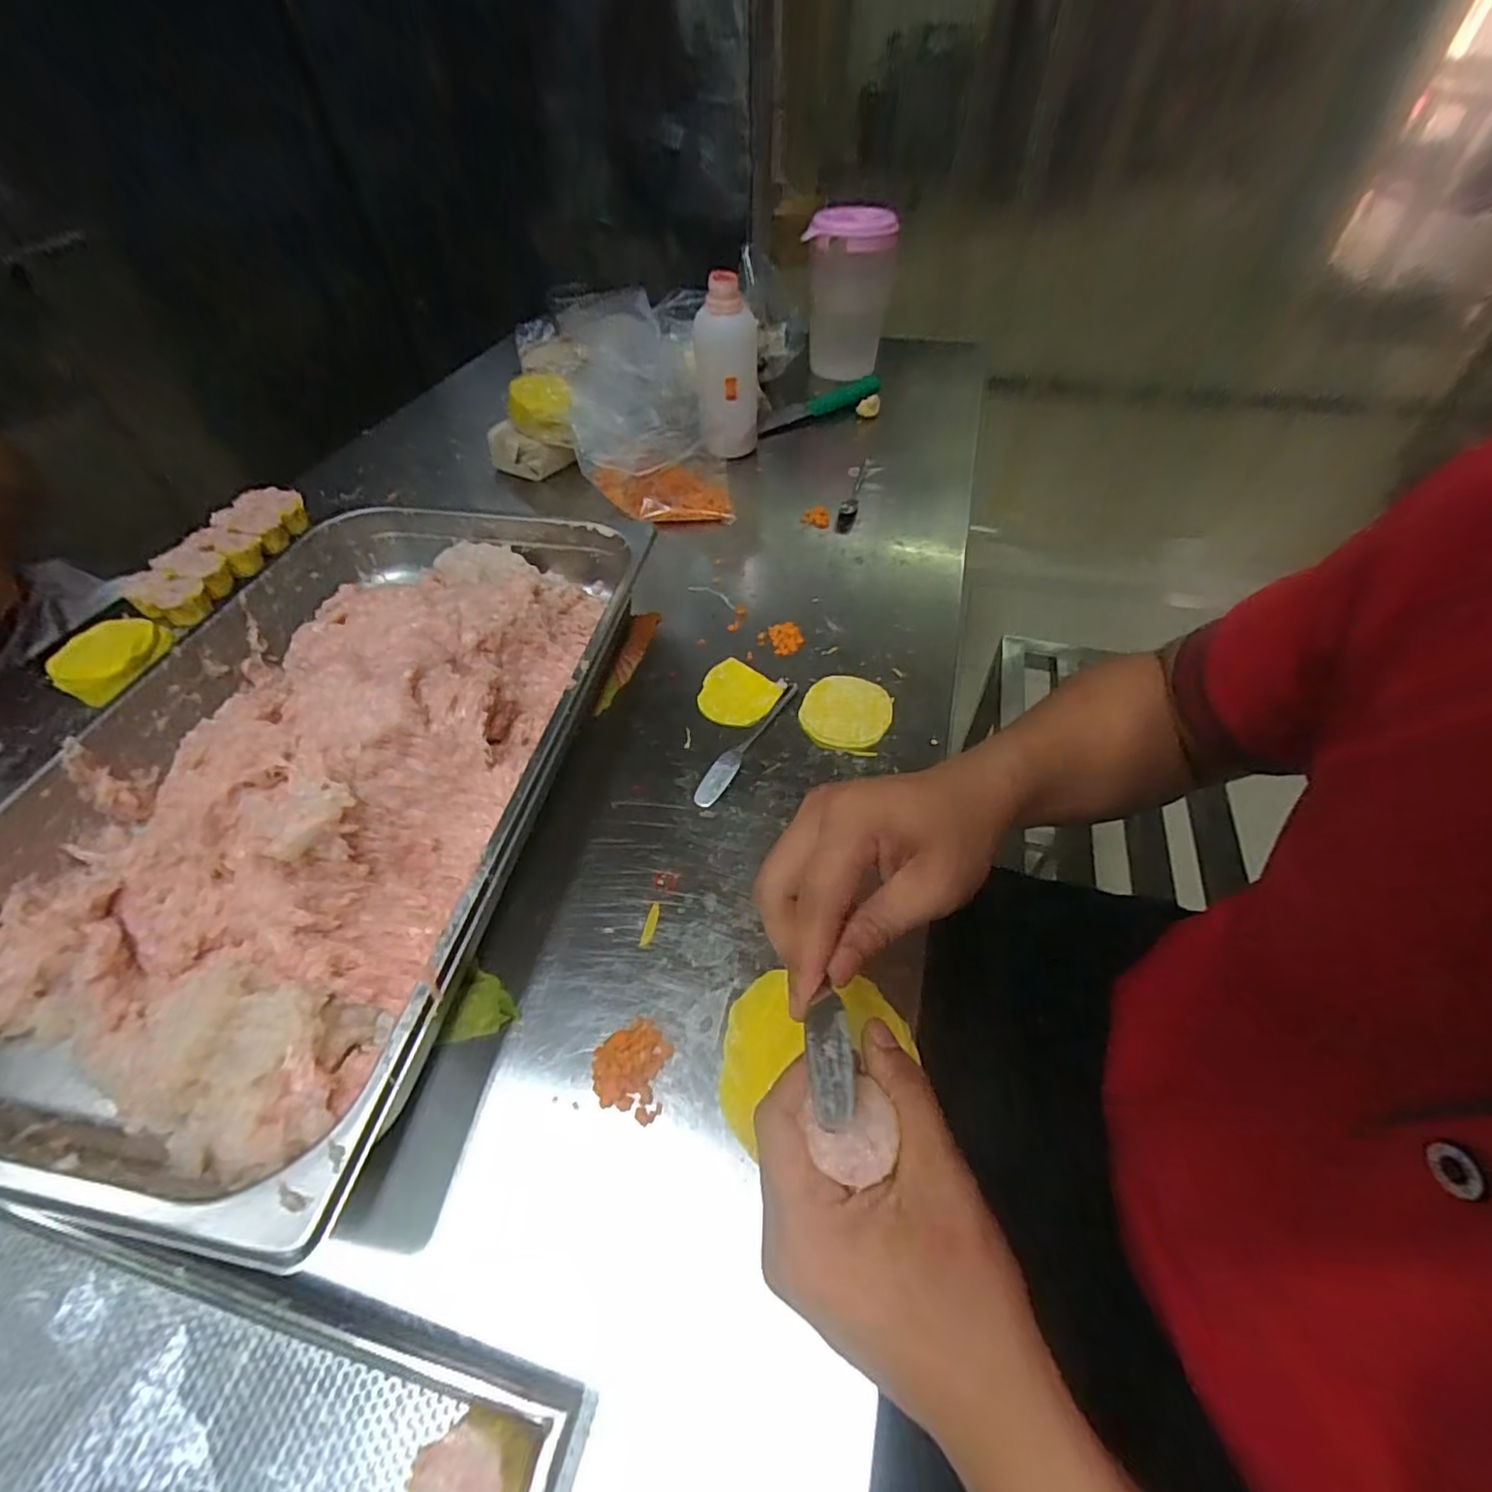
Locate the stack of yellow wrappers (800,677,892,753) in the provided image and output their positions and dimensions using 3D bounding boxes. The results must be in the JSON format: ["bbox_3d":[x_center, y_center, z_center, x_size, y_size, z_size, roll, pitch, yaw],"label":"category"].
[{"bbox_3d":[0.081,-0.028,0.509,0.069,0.006,0.078,23,54,16],"label":"stack of yellow wrappers"}]

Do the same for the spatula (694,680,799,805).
[{"bbox_3d":[0.004,-0.005,0.488,0.017,0.009,0.135,27,56,19],"label":"spatula"}]

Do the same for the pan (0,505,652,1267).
[{"bbox_3d":[-0.279,-0.009,0.433,0.320,0.092,0.517,9,52,6],"label":"pan"}]

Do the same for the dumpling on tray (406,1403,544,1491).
[{"bbox_3d":[-0.105,0.282,0.243,0.042,0.027,0.037,10,52,7],"label":"dumpling on tray"}]

